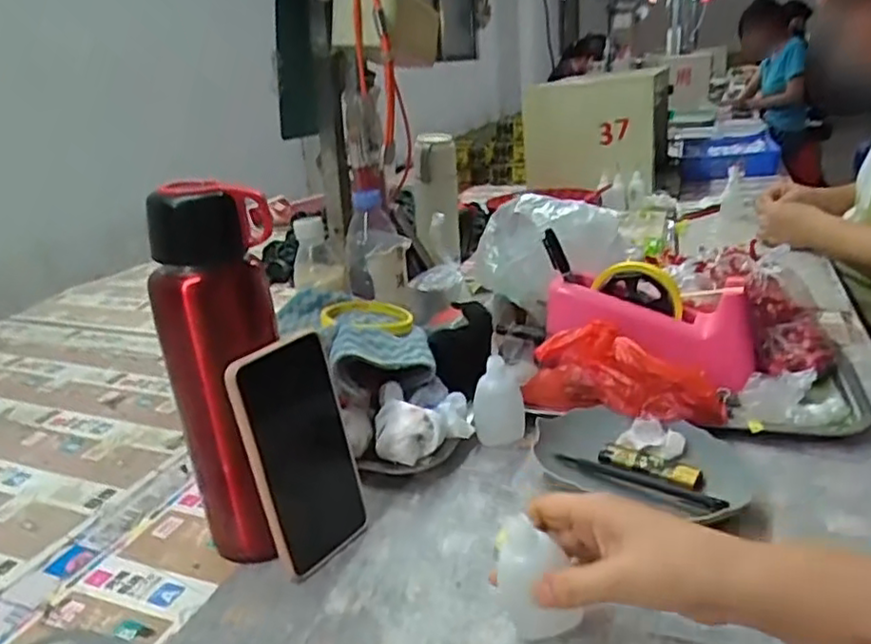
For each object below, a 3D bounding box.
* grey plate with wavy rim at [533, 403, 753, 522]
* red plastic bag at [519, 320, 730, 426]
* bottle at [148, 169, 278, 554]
[{"bbox_3d":[0.161,0.109,0.531,0.160,0.030,0.090,10,26,35],"label":"grey plate with wavy rim"},{"bbox_3d":[0.162,0.048,0.582,0.169,0.075,0.048,7,25,30],"label":"red plastic bag"},{"bbox_3d":[-0.139,0.040,0.458,0.061,0.263,0.066,6,24,29],"label":"bottle"}]

